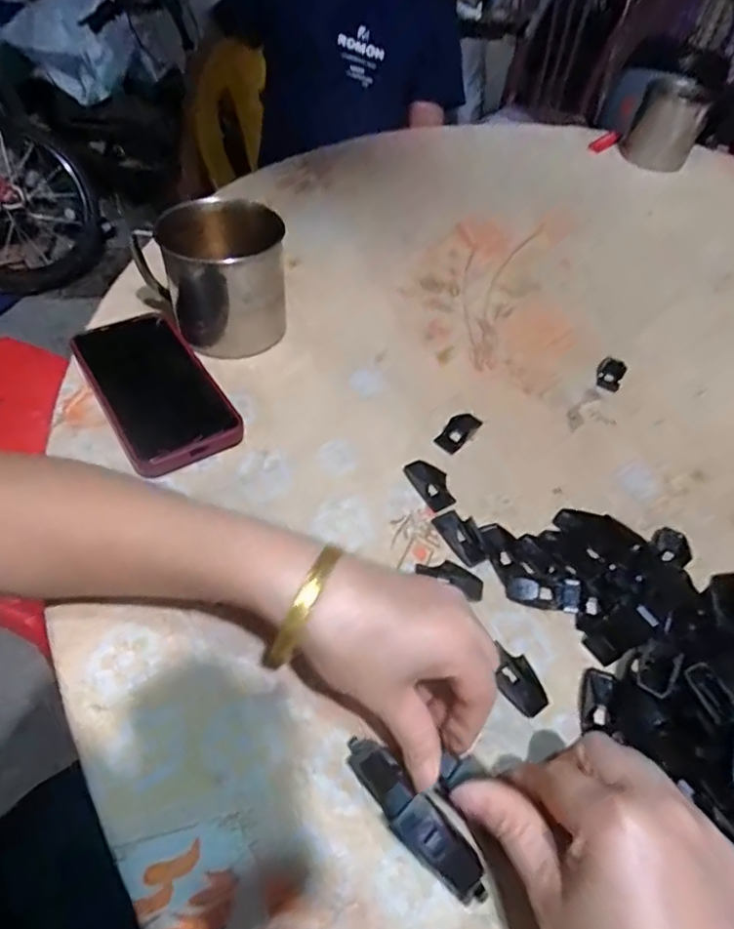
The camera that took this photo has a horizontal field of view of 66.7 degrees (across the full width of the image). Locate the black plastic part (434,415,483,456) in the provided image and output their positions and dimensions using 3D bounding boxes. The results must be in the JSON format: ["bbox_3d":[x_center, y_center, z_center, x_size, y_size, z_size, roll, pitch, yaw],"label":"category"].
[{"bbox_3d":[0.070,-0.026,0.423,0.019,0.007,0.040,33,55,21],"label":"black plastic part"}]

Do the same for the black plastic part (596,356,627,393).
[{"bbox_3d":[0.213,-0.079,0.488,0.022,0.009,0.037,27,53,17],"label":"black plastic part"}]

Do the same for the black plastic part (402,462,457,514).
[{"bbox_3d":[0.044,0.013,0.389,0.022,0.006,0.041,-25,56,-24],"label":"black plastic part"}]

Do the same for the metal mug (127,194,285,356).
[{"bbox_3d":[-0.122,-0.153,0.458,0.092,0.094,0.113,-33,60,-28],"label":"metal mug"}]

